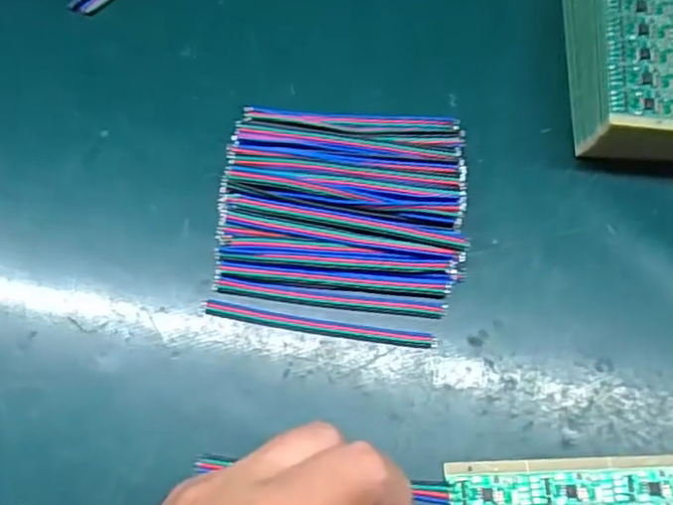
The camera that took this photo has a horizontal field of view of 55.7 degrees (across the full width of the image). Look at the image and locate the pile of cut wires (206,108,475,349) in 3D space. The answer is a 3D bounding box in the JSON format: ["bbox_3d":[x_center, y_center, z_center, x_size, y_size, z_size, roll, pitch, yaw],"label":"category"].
[{"bbox_3d":[0.003,-0.018,0.273,0.101,0.023,0.104,7,70,2],"label":"pile of cut wires"}]

